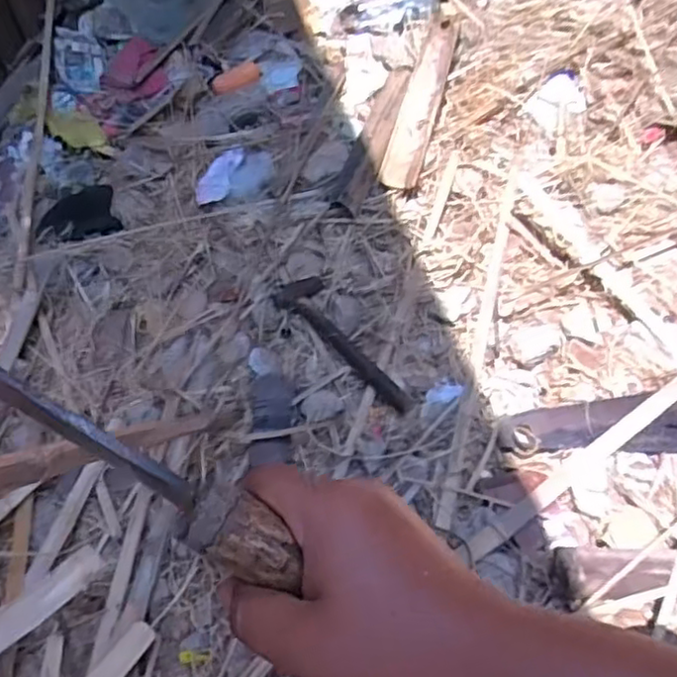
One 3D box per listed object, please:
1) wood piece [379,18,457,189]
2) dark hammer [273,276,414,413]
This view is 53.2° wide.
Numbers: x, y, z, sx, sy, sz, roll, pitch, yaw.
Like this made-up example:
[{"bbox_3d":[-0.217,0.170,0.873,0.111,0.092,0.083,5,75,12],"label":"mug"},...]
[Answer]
[{"bbox_3d":[0.131,-0.379,1.070,0.058,0.024,0.375,12,59,8],"label":"wood piece"},{"bbox_3d":[0.001,0.006,0.834,0.068,0.022,0.223,-28,62,-16],"label":"dark hammer"}]

